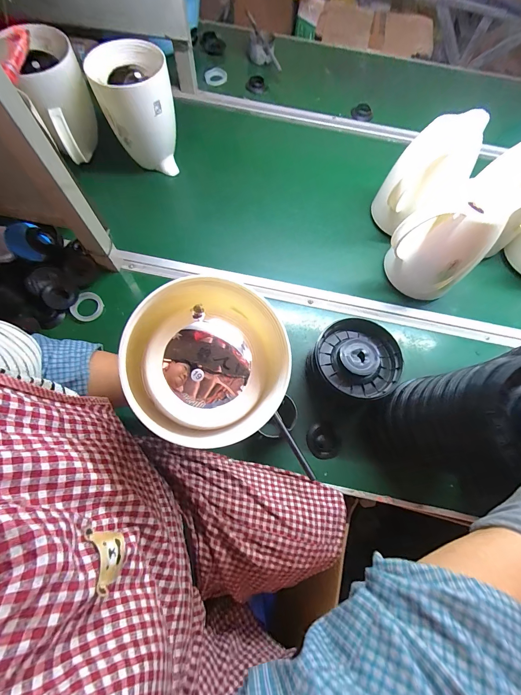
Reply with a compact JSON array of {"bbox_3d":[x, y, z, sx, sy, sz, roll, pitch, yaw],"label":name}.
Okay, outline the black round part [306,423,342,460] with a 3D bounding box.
[{"bbox_3d":[0.113,0.167,0.540,0.061,0.020,0.059,1,69,-2],"label":"black round part"}]

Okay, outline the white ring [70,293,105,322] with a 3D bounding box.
[{"bbox_3d":[-0.333,-0.076,0.584,0.050,0.004,0.057,33,85,-19],"label":"white ring"}]

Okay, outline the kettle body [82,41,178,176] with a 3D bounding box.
[{"bbox_3d":[-0.239,-0.456,0.610,0.131,0.202,0.125,-20,71,-9],"label":"kettle body"}]

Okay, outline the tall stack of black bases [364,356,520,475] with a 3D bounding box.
[{"bbox_3d":[0.284,0.112,0.427,0.118,0.255,0.127,7,69,-14],"label":"tall stack of black bases"}]

